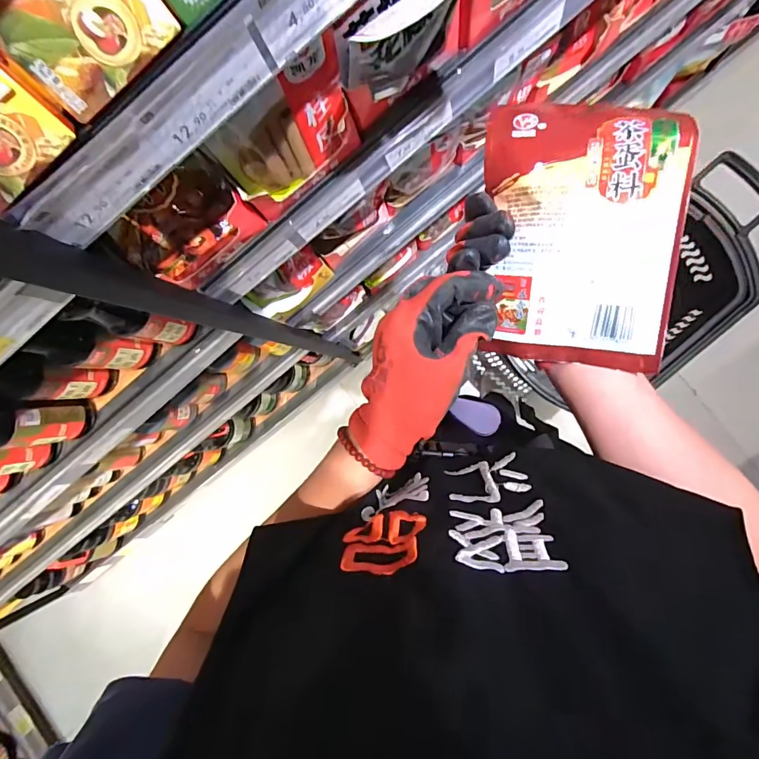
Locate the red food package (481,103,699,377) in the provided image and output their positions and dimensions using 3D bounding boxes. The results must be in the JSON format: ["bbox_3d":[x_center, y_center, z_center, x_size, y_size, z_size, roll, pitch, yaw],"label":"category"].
[{"bbox_3d":[0.136,-0.101,0.304,0.123,0.038,0.173,5,91,7],"label":"red food package"}]

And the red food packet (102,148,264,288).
[{"bbox_3d":[-0.203,-0.160,0.462,0.132,0.070,0.074,-44,86,5],"label":"red food packet"}]

